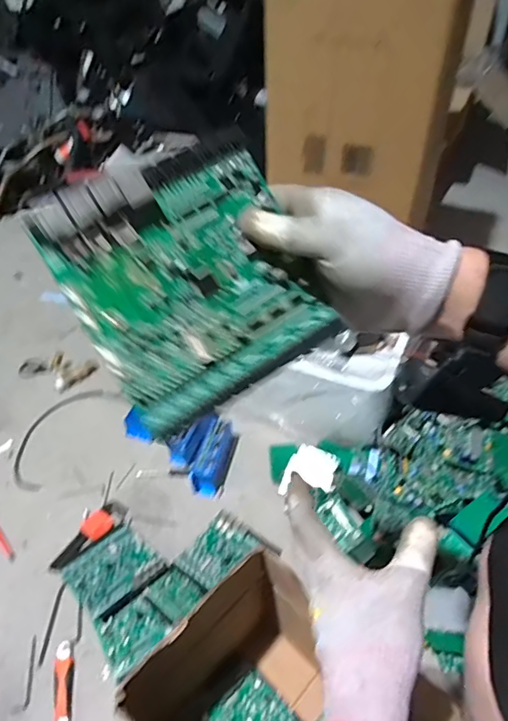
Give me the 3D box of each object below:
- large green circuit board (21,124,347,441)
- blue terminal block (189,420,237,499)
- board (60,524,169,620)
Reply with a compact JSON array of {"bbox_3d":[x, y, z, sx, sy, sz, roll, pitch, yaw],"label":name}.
[{"bbox_3d":[-0.036,-0.052,0.319,0.148,0.154,0.017,-31,9,-18],"label":"large green circuit board"},{"bbox_3d":[-0.084,0.210,1.124,0.060,0.071,0.176,12,46,14],"label":"blue terminal block"},{"bbox_3d":[-0.268,0.391,0.947,0.150,0.021,0.142,-28,40,-36],"label":"board"}]

